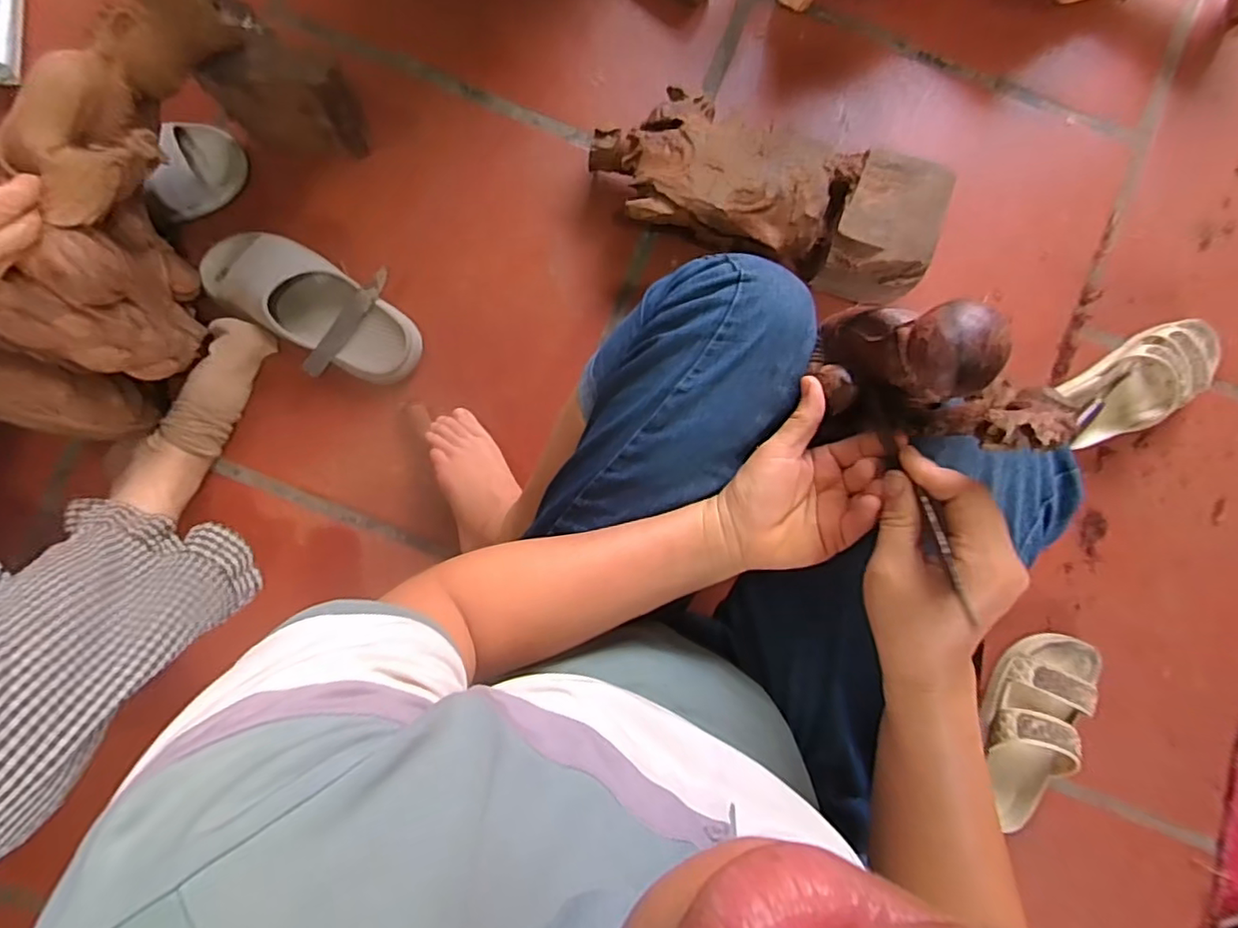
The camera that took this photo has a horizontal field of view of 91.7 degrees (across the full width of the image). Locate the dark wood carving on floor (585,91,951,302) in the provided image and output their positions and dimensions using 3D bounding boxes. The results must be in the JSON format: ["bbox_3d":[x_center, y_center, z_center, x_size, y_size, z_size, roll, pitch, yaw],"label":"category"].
[{"bbox_3d":[0.154,-0.298,0.665,0.377,0.117,0.144,19,87,-2],"label":"dark wood carving on floor"}]

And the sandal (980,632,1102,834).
[{"bbox_3d":[0.457,0.292,0.656,0.088,0.074,0.215,20,87,-1],"label":"sandal"}]

